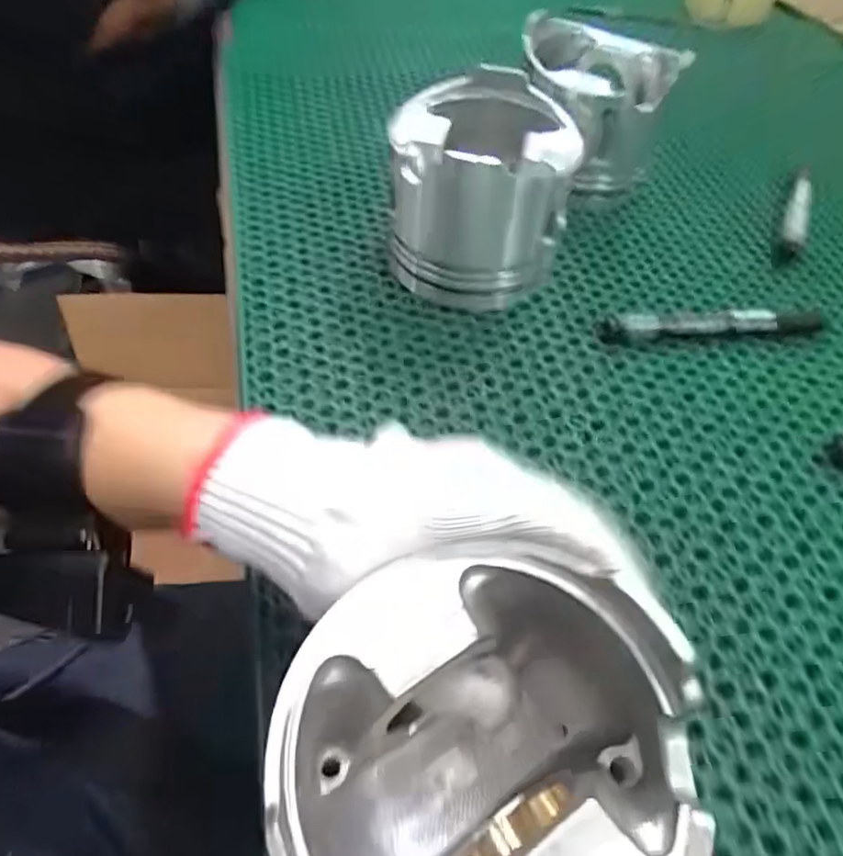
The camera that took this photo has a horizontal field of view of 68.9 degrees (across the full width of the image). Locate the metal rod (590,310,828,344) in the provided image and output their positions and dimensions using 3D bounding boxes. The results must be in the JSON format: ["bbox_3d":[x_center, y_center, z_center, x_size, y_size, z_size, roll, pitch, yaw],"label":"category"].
[{"bbox_3d":[0.188,-0.067,0.386,0.155,0.019,0.021,-4,54,-7],"label":"metal rod"}]

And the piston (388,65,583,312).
[{"bbox_3d":[0.036,-0.146,0.385,0.104,0.099,0.108,9,53,3],"label":"piston"}]

